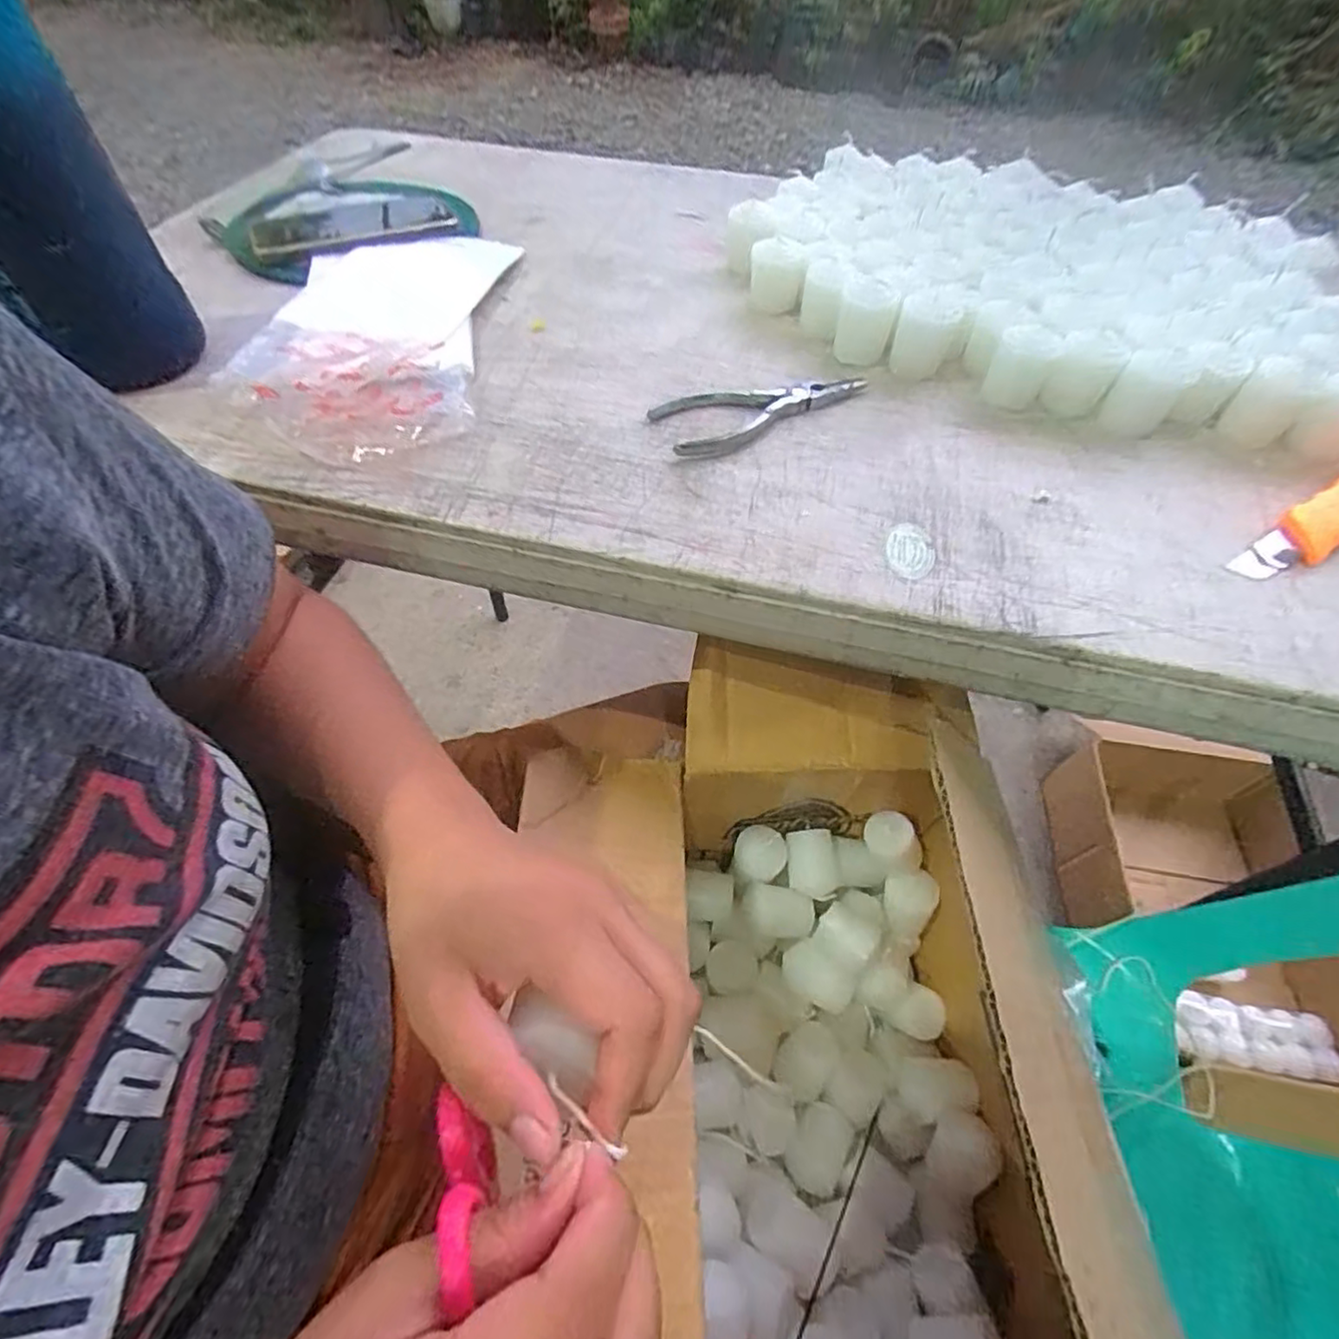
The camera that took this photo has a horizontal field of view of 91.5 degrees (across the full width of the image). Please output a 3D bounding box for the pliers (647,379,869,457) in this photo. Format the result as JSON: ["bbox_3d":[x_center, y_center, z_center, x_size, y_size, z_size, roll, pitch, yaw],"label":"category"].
[{"bbox_3d":[0.059,-0.168,0.414,0.142,0.009,0.051,-25,59,-20],"label":"pliers"}]

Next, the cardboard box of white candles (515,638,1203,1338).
[{"bbox_3d":[0.079,0.206,0.363,0.273,0.255,0.410,-2,55,-5],"label":"cardboard box of white candles"}]

